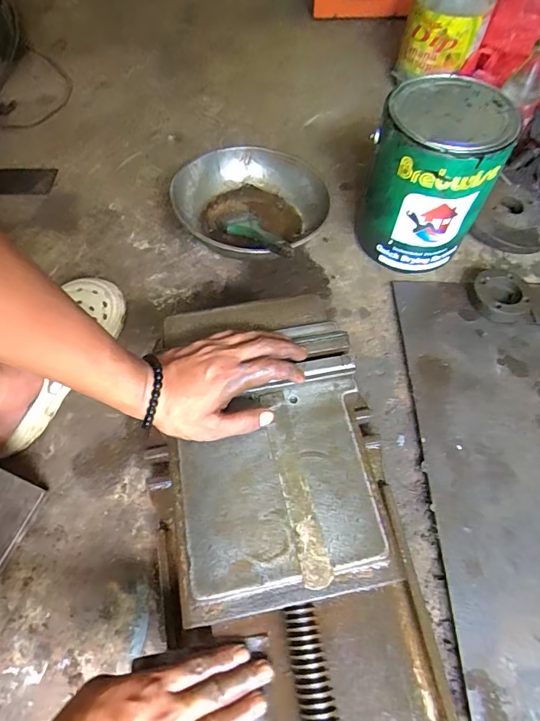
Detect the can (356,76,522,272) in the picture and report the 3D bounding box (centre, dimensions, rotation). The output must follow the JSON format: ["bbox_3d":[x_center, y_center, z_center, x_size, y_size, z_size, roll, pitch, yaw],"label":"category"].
[{"bbox_3d":[0.208,-0.240,0.586,0.149,0.207,0.140,0,58,0],"label":"can"}]

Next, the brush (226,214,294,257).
[{"bbox_3d":[-0.011,-0.173,0.600,0.045,0.021,0.151,-25,39,-15],"label":"brush"}]

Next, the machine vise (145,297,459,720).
[{"bbox_3d":[0.015,0.199,0.381,0.211,0.145,0.549,-8,66,-6],"label":"machine vise"}]

